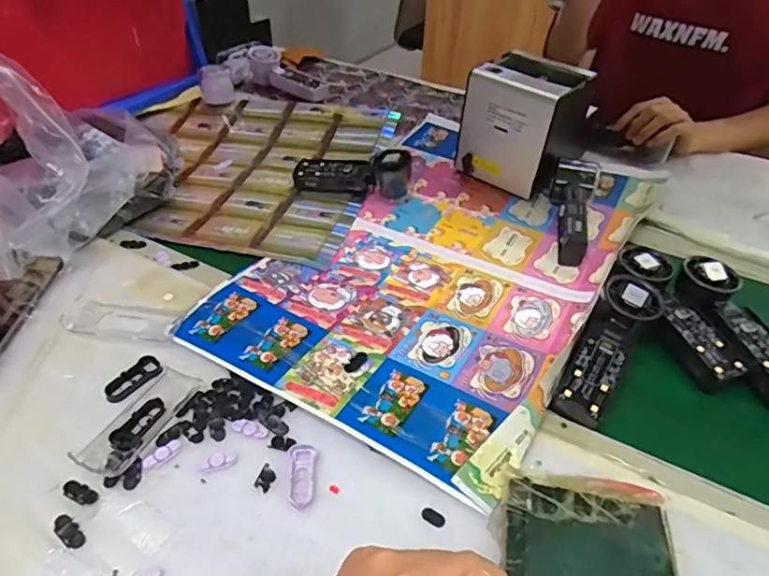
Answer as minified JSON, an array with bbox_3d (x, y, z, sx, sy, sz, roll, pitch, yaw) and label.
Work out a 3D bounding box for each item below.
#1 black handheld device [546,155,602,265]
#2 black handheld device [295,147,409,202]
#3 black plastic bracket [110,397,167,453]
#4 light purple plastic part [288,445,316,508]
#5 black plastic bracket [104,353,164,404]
[{"bbox_3d":[0.238,-0.100,0.663,0.056,0.055,0.167,11,54,8],"label":"black handheld device"},{"bbox_3d":[-0.044,-0.163,0.728,0.161,0.060,0.049,12,41,8],"label":"black handheld device"},{"bbox_3d":[-0.199,0.110,0.428,0.022,0.004,0.049,17,42,14],"label":"black plastic bracket"},{"bbox_3d":[-0.064,0.143,0.405,0.019,0.004,0.050,2,40,-3],"label":"light purple plastic part"},{"bbox_3d":[-0.218,0.080,0.462,0.024,0.006,0.051,23,44,21],"label":"black plastic bracket"}]

